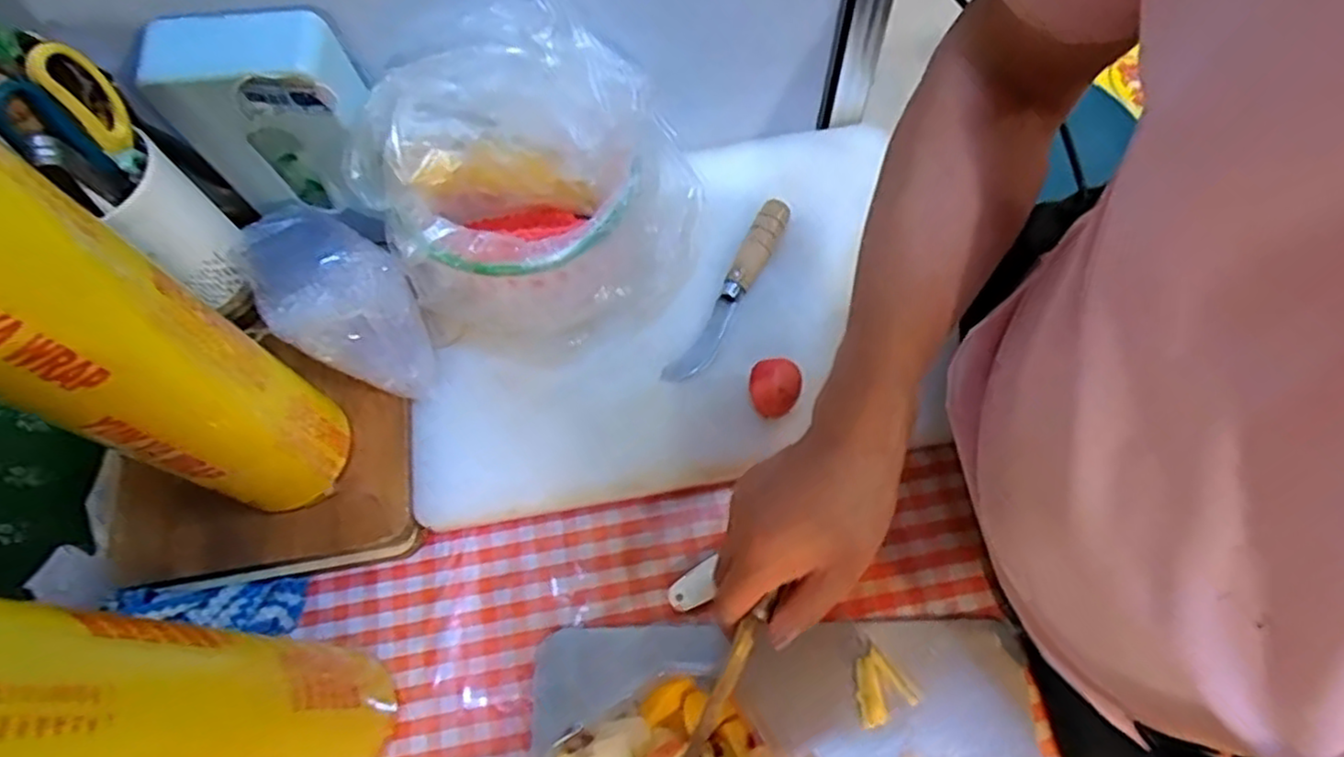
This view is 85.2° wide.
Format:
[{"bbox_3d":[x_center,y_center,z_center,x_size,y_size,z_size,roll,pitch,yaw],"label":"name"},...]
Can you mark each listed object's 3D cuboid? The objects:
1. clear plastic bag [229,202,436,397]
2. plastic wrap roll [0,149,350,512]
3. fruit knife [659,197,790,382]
[{"bbox_3d":[-0.251,-0.057,0.559,0.150,0.084,0.093,40,74,17],"label":"clear plastic bag"},{"bbox_3d":[-0.299,-0.012,0.409,0.100,0.306,0.091,31,71,15],"label":"plastic wrap roll"},{"bbox_3d":[0.048,-0.072,0.594,0.025,0.019,0.181,27,71,13],"label":"fruit knife"}]

